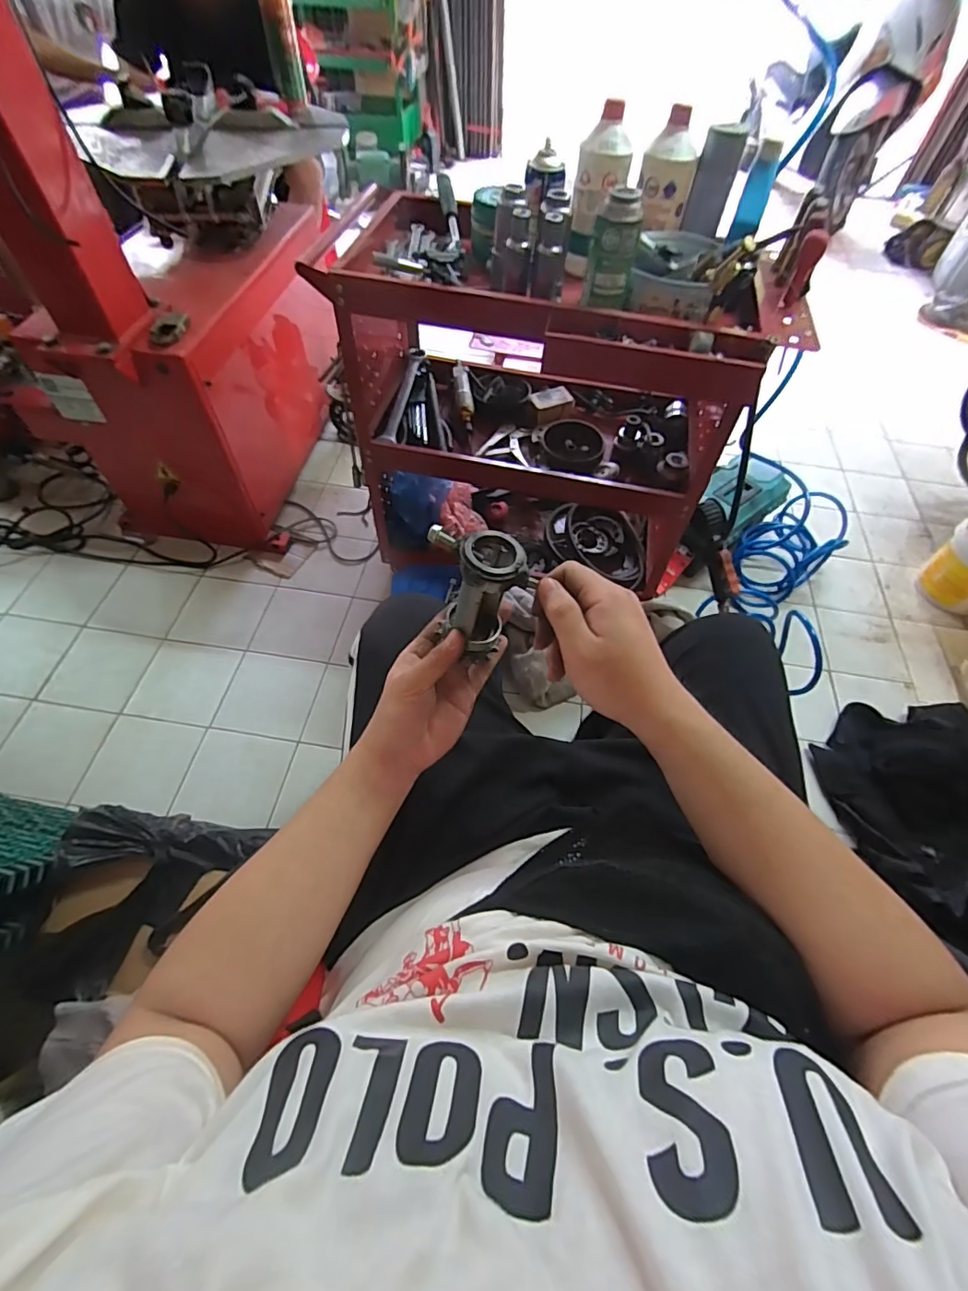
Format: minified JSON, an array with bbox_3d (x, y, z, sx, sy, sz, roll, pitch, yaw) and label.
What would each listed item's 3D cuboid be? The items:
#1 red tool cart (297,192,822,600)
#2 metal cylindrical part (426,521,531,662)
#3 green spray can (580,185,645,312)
[{"bbox_3d":[0.112,-0.462,1.138,0.781,0.651,0.408,14,58,6],"label":"red tool cart"},{"bbox_3d":[-0.008,-0.041,0.430,0.078,0.103,0.051,22,60,12],"label":"metal cylindrical part"},{"bbox_3d":[0.187,-0.563,0.755,0.066,0.134,0.059,14,58,6],"label":"green spray can"}]

